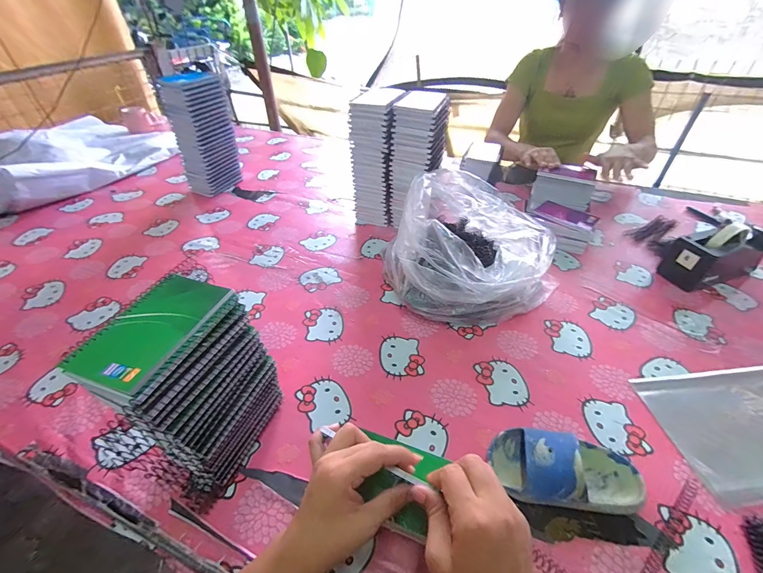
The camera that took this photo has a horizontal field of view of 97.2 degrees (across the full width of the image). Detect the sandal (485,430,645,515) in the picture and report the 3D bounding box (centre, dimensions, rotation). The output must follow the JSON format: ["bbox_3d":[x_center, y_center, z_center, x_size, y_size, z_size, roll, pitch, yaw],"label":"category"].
[{"bbox_3d":[0.224,0.219,0.405,0.172,0.060,0.081,7,42,8],"label":"sandal"}]

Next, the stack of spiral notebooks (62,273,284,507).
[{"bbox_3d":[-0.211,0.122,0.389,0.092,0.225,0.145,14,44,15],"label":"stack of spiral notebooks"}]

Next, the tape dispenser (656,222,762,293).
[{"bbox_3d":[0.693,-0.072,0.693,0.205,0.113,0.081,-14,43,-15],"label":"tape dispenser"}]

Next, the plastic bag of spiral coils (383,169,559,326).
[{"bbox_3d":[0.154,-0.063,0.628,0.251,0.180,0.271,-32,51,-31],"label":"plastic bag of spiral coils"}]

